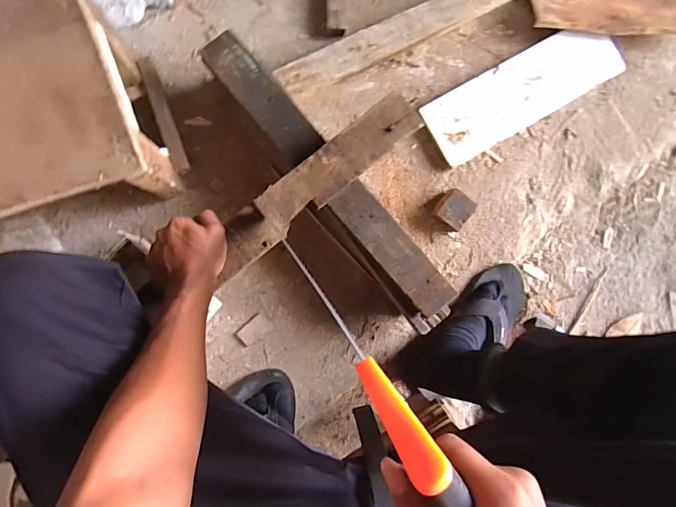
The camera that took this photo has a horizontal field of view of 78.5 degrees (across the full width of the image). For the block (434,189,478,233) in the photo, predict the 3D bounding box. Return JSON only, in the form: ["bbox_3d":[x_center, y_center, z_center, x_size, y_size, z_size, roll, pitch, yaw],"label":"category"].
[{"bbox_3d":[0.199,-0.075,0.717,0.057,0.041,0.058,40,82,-5],"label":"block"}]

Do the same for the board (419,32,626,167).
[{"bbox_3d":[0.337,-0.297,0.754,0.389,0.025,0.120,-30,92,-9],"label":"board"}]

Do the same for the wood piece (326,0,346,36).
[{"bbox_3d":[-0.002,-0.435,0.704,0.035,0.026,0.118,2,87,-8],"label":"wood piece"}]

